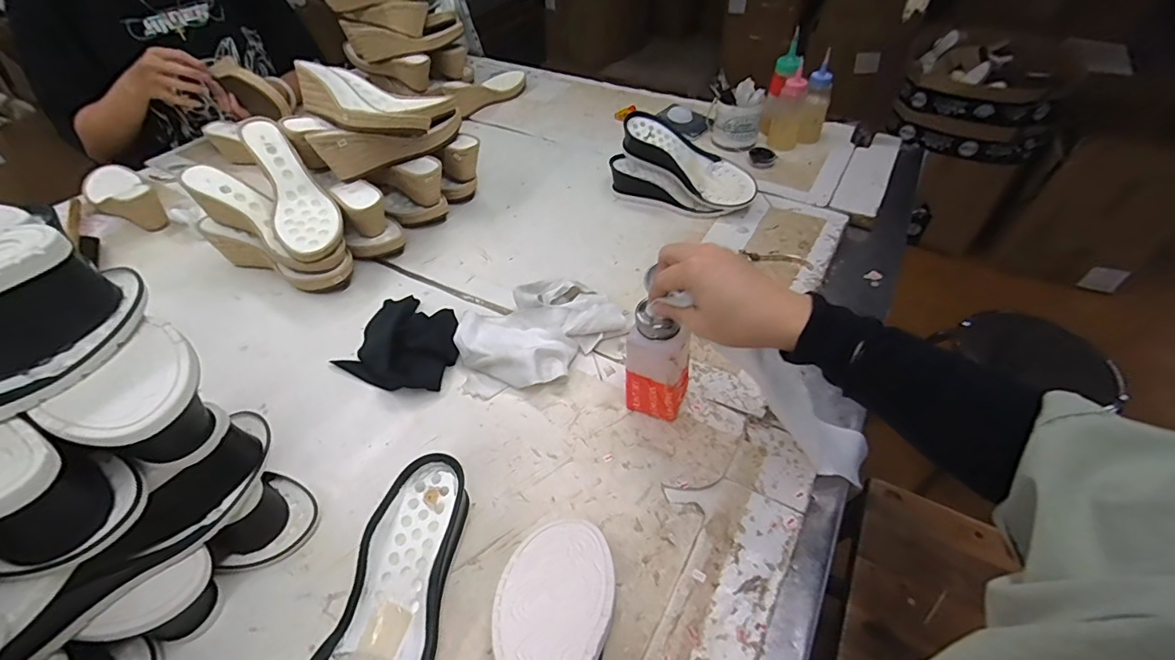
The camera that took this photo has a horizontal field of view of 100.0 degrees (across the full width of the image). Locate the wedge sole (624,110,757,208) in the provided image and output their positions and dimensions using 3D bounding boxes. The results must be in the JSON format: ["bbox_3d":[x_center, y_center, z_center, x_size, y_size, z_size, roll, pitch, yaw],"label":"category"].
[{"bbox_3d":[0.154,-0.258,0.766,0.221,0.060,0.084,31,53,-1],"label":"wedge sole"}]

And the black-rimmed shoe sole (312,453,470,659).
[{"bbox_3d":[-0.151,0.214,0.371,0.089,0.054,0.230,14,49,16],"label":"black-rimmed shoe sole"}]

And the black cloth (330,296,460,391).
[{"bbox_3d":[-0.218,0.010,0.588,0.146,0.030,0.123,19,50,18],"label":"black cloth"}]

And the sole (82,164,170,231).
[{"bbox_3d":[-0.761,-0.219,0.805,0.205,0.062,0.081,33,56,29],"label":"sole"}]

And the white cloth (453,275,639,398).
[{"bbox_3d":[-0.056,0.004,0.574,0.192,0.043,0.126,-23,50,-19],"label":"white cloth"}]

